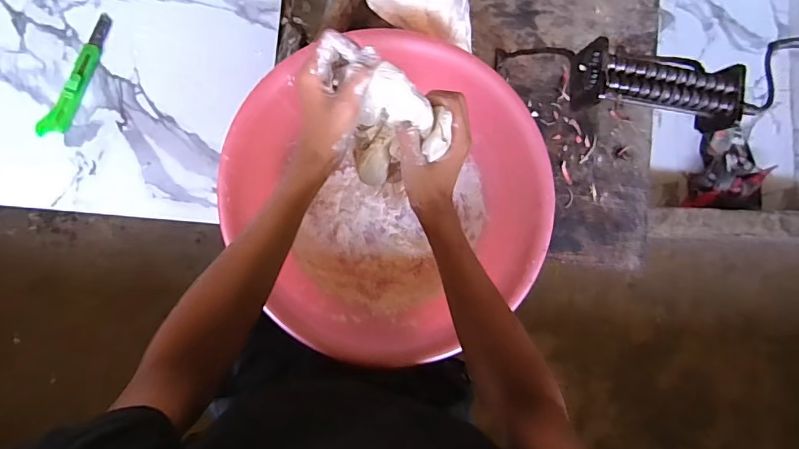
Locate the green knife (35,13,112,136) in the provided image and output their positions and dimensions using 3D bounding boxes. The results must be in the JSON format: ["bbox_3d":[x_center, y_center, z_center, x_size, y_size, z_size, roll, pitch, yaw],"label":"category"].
[{"bbox_3d":[-0.441,-0.205,0.642,0.033,0.011,0.185,24,84,-6],"label":"green knife"}]

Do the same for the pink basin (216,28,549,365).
[{"bbox_3d":[-0.009,-0.029,0.641,0.400,0.127,0.403,-18,90,-9],"label":"pink basin"}]

